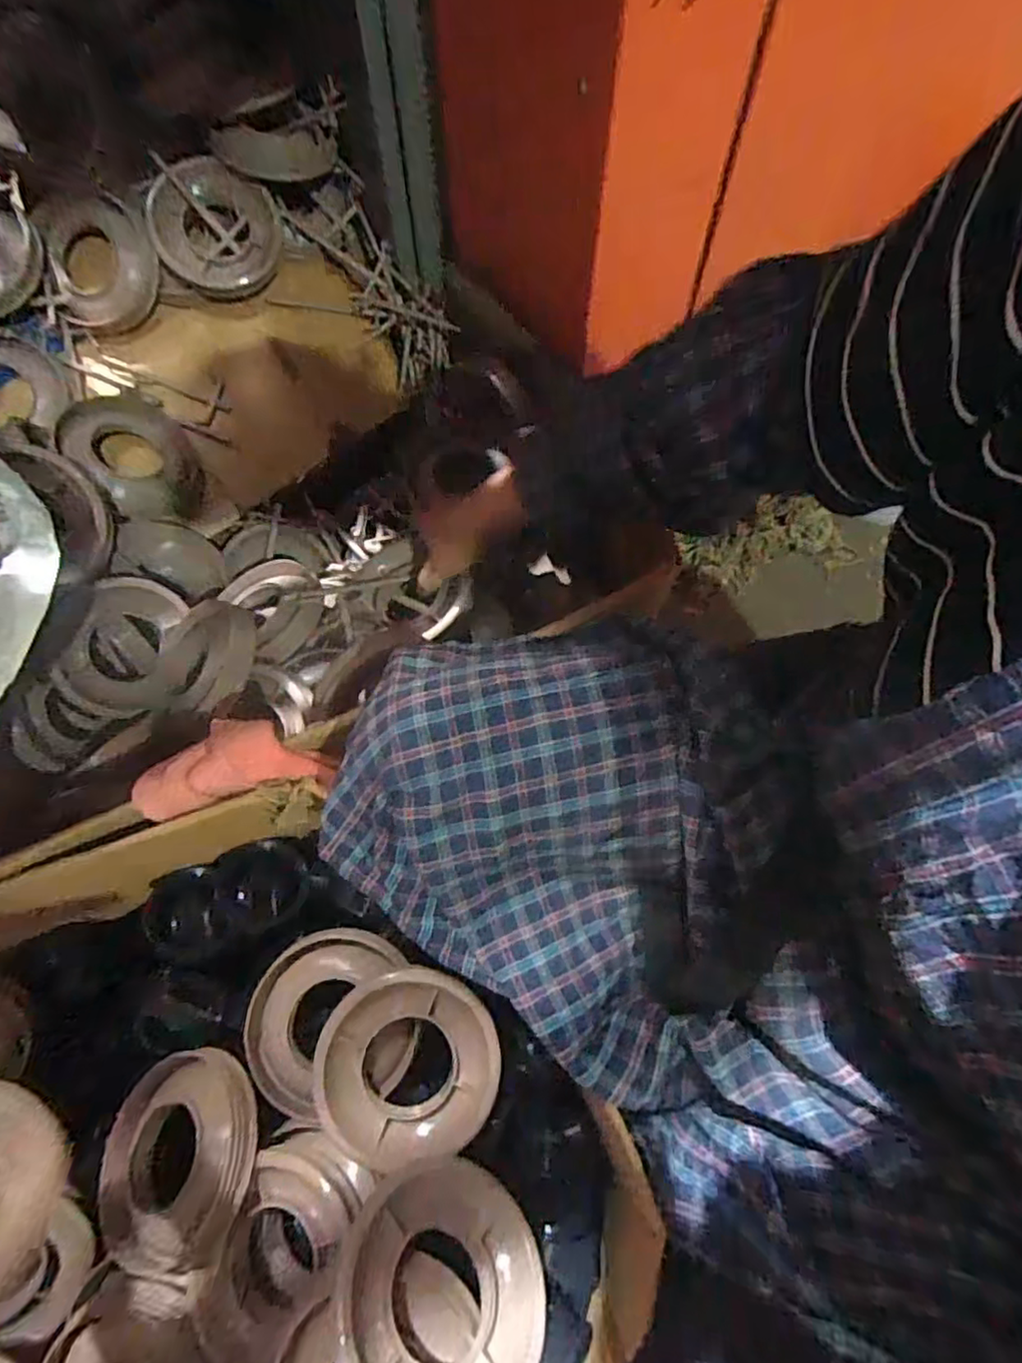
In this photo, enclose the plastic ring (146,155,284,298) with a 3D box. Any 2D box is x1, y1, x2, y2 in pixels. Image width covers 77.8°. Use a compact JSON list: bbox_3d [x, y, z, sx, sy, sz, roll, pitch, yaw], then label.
[{"bbox_3d":[-0.303,-0.465,0.653,0.122,0.019,0.118,-6,104,-23],"label":"plastic ring"}]

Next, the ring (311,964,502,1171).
[{"bbox_3d":[-0.073,0.265,0.446,0.124,0.037,0.114,0,66,0],"label":"ring"}]

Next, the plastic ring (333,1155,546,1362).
[{"bbox_3d":[-0.040,0.354,0.368,0.121,0.013,0.122,17,32,-11],"label":"plastic ring"}]

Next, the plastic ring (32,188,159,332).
[{"bbox_3d":[-0.412,-0.423,0.640,0.116,0.024,0.116,-5,109,-13],"label":"plastic ring"}]

